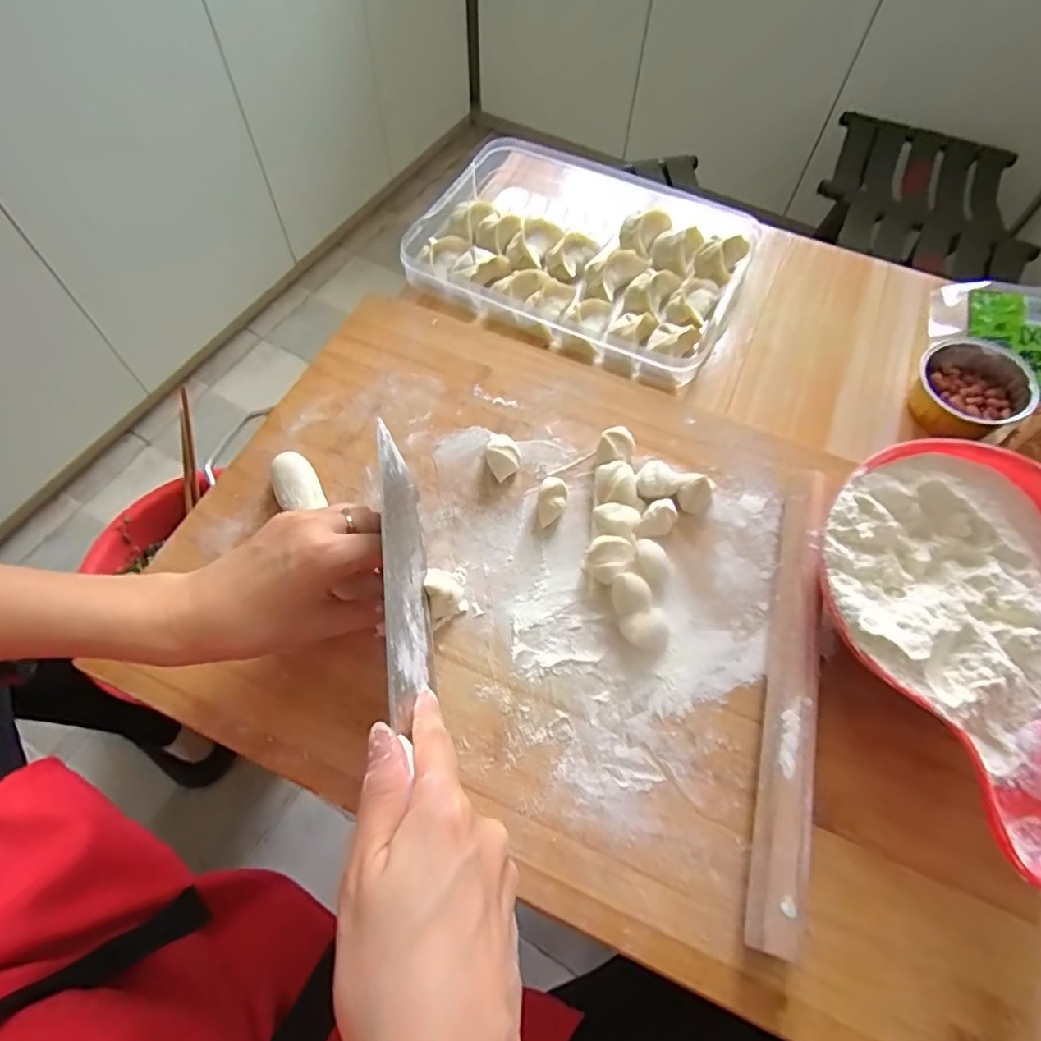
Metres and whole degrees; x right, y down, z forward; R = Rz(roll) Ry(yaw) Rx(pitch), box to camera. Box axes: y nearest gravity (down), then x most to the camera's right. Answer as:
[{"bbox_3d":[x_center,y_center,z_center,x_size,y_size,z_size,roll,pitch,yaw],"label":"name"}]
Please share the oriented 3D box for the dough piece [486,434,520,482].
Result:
[{"bbox_3d":[-0.012,-0.044,0.414,0.023,0.023,0.028,4,62,0],"label":"dough piece"}]

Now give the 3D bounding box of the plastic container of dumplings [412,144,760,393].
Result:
[{"bbox_3d":[0.061,-0.250,0.545,0.271,0.042,0.237,24,64,10],"label":"plastic container of dumplings"}]

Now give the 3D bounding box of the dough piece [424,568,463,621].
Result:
[{"bbox_3d":[-0.047,0.042,0.367,0.021,0.022,0.028,-14,63,-9],"label":"dough piece"}]

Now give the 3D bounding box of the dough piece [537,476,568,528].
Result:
[{"bbox_3d":[0.021,-0.012,0.400,0.018,0.020,0.029,18,63,8],"label":"dough piece"}]

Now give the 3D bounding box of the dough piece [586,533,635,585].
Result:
[{"bbox_3d":[0.056,0.024,0.380,0.026,0.020,0.030,32,66,14],"label":"dough piece"}]

